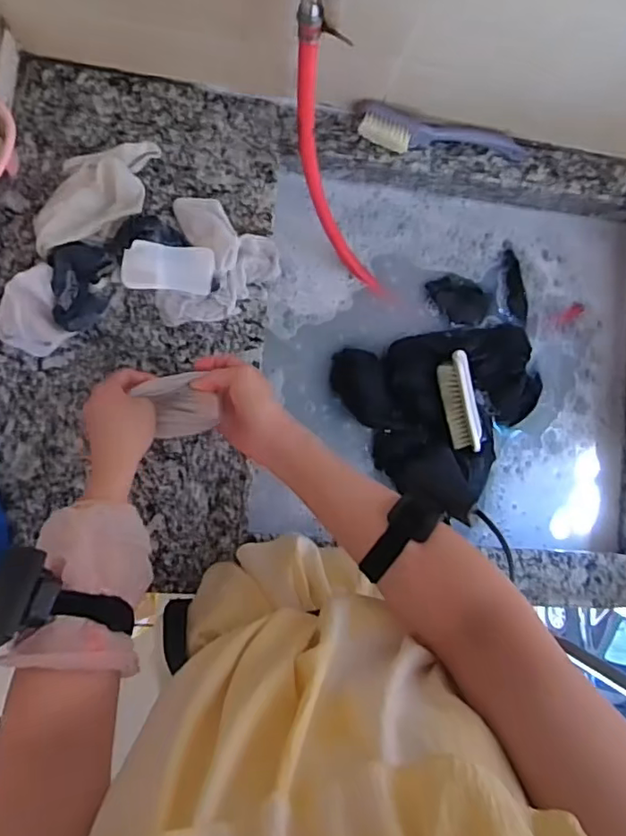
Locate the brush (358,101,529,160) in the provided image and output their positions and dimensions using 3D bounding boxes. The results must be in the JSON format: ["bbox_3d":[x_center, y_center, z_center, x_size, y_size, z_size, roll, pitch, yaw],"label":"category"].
[{"bbox_3d":[0.169,-0.350,0.729,0.223,0.037,0.044,2,87,-9],"label":"brush"}]

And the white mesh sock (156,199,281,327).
[{"bbox_3d":[-0.106,-0.175,0.677,0.125,0.031,0.145,12,85,-8],"label":"white mesh sock"}]

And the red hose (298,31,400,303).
[{"bbox_3d":[0.030,-0.264,0.701,0.091,0.390,0.023,37,81,26],"label":"red hose"}]

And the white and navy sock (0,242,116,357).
[{"bbox_3d":[-0.276,-0.129,0.639,0.078,0.045,0.141,42,82,-5],"label":"white and navy sock"}]

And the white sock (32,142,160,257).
[{"bbox_3d":[-0.237,-0.247,0.654,0.081,0.040,0.168,29,83,-6],"label":"white sock"}]

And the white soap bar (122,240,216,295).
[{"bbox_3d":[-0.164,-0.171,0.668,0.101,0.013,0.051,5,109,-4],"label":"white soap bar"}]

